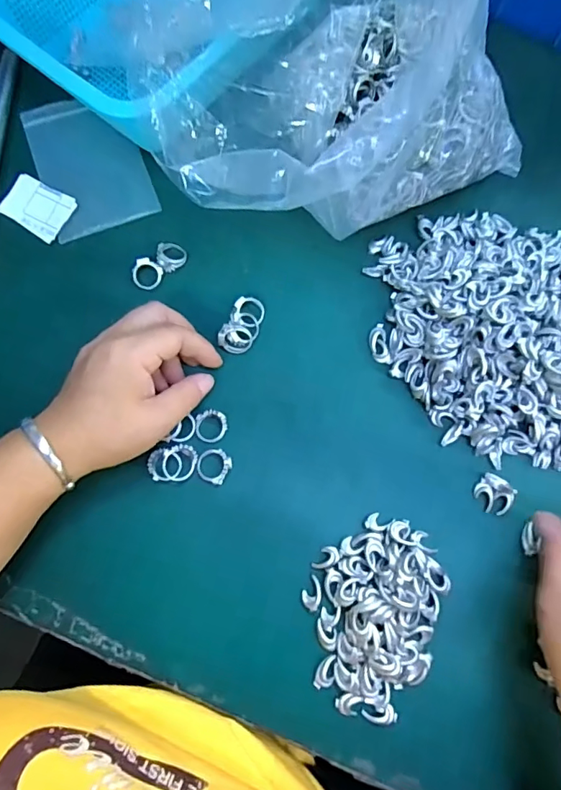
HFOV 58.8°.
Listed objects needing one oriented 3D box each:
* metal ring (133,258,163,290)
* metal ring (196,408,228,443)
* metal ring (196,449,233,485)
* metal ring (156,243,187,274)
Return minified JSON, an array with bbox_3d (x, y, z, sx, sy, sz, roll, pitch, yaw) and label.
[{"bbox_3d":[-0.097,-0.088,0.364,0.021,0.004,0.022,-2,99,-13],"label":"metal ring"},{"bbox_3d":[-0.048,0.021,0.341,0.021,0.007,0.022,0,90,7],"label":"metal ring"},{"bbox_3d":[-0.045,0.047,0.335,0.022,0.007,0.022,0,76,0],"label":"metal ring"},{"bbox_3d":[-0.082,-0.104,0.369,0.022,0.006,0.023,0,76,0],"label":"metal ring"}]

